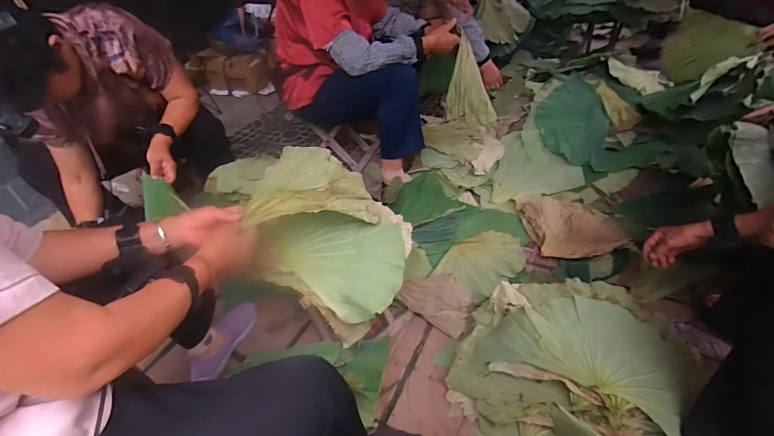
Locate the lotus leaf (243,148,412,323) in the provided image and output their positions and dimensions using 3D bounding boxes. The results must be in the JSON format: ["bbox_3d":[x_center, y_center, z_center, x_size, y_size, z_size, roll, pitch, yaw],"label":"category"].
[{"bbox_3d":[-0.108,0.008,0.827,0.302,0.165,0.328,5,40,13],"label":"lotus leaf"}]

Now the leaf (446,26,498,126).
[{"bbox_3d":[0.288,-0.447,1.307,0.157,0.292,0.143,7,41,15],"label":"leaf"}]

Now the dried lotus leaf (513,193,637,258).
[{"bbox_3d":[0.601,0.009,1.259,0.268,0.074,0.359,-6,39,-1],"label":"dried lotus leaf"}]

